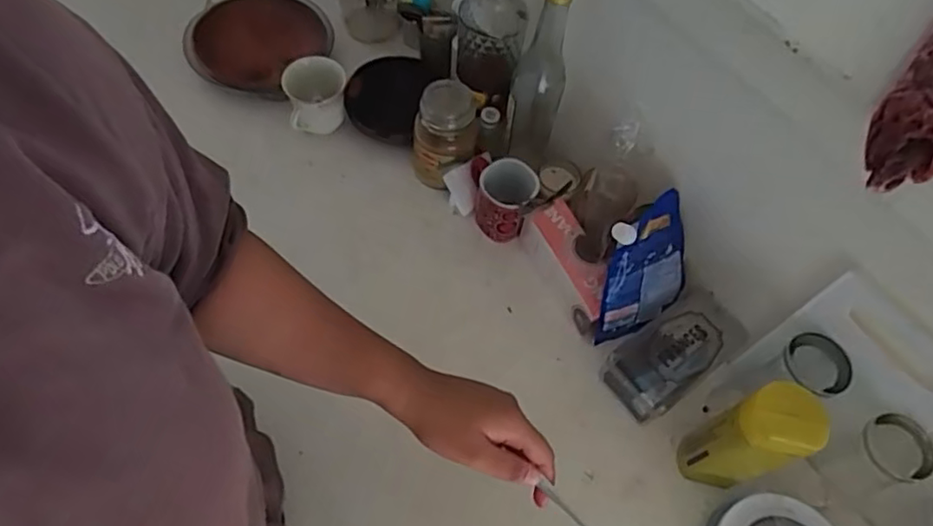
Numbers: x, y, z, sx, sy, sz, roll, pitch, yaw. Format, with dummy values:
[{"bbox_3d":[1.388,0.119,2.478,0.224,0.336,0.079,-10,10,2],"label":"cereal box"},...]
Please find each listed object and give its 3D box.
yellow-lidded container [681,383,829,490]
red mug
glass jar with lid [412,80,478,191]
[{"bbox_3d":[0.260,0.169,0.584,0.058,0.173,0.058,2,61,-3],"label":"yellow-lidded container"},{"bbox_3d":[0.039,-0.076,0.761,0.080,0.085,0.071,14,61,4],"label":"red mug"},{"bbox_3d":[-0.027,-0.154,0.765,0.076,0.112,0.072,2,61,-3],"label":"glass jar with lid"}]

